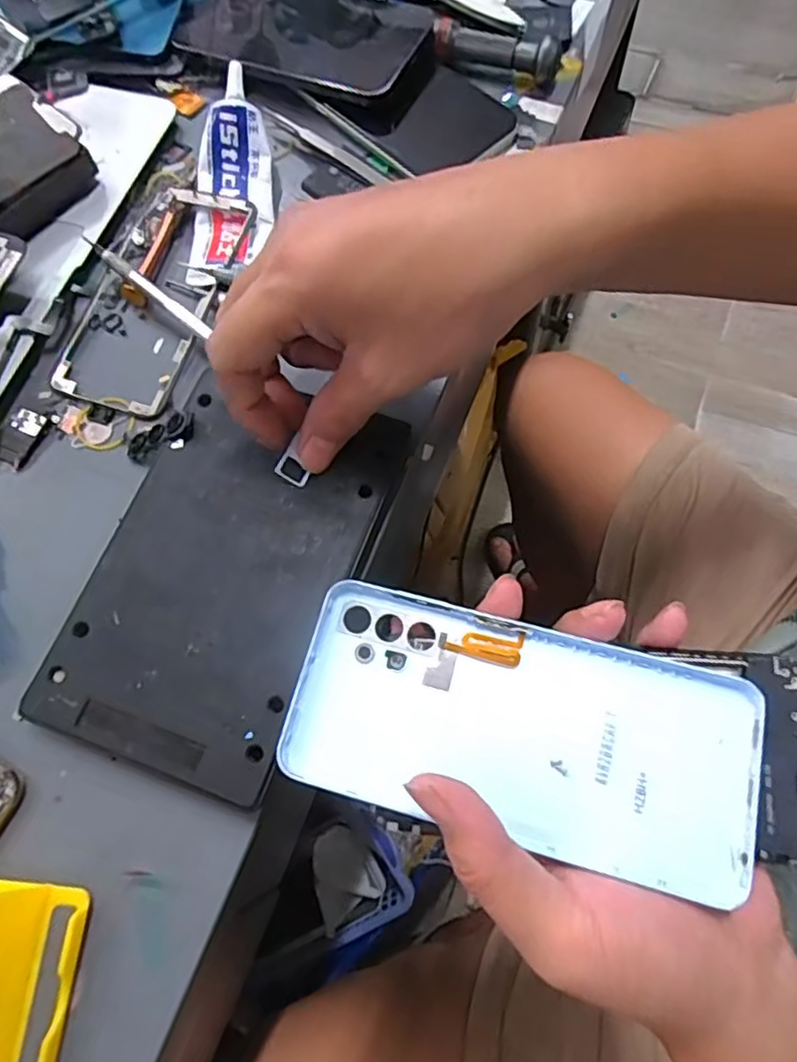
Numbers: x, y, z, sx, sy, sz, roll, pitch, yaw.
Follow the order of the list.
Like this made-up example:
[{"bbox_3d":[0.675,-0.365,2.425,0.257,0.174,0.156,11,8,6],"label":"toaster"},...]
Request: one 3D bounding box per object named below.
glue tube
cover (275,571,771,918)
[{"bbox_3d":[-0.095,-0.200,0.360,0.043,0.028,0.133,0,68,4],"label":"glue tube"},{"bbox_3d":[0.044,0.072,0.232,0.164,0.006,0.074,13,70,7],"label":"cover"}]

